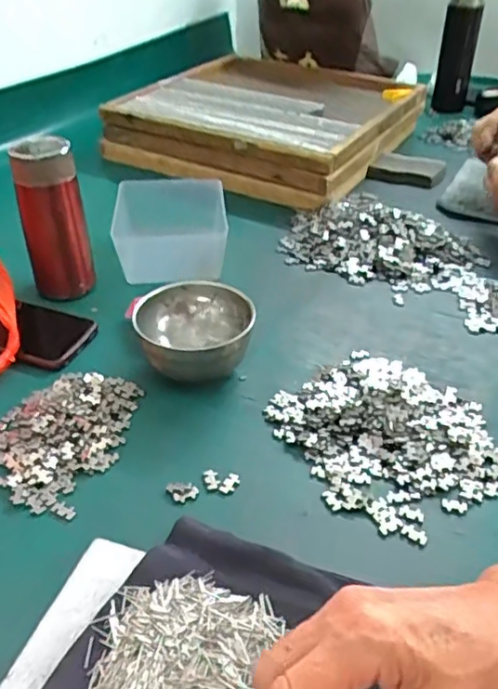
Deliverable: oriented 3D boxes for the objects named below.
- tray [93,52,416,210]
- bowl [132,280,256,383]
[{"bbox_3d":[0.036,-0.363,1.005,0.406,0.101,0.377,20,42,26],"label":"tray"},{"bbox_3d":[-0.049,-0.006,0.571,0.101,0.062,0.098,-1,37,1],"label":"bowl"}]

